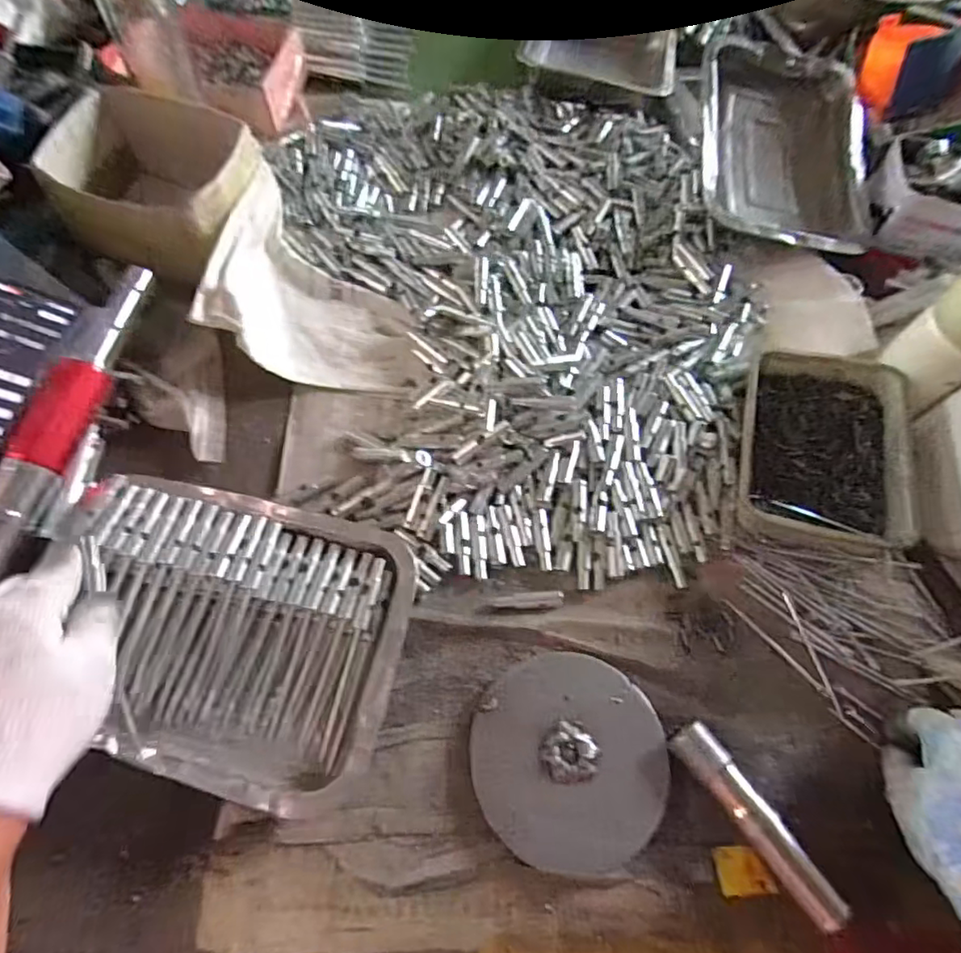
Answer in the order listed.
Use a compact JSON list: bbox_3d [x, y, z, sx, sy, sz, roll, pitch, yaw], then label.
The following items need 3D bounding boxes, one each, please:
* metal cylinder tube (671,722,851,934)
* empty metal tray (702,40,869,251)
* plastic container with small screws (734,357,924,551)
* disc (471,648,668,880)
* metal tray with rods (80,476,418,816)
[{"bbox_3d":[0.169,0.212,0.359,0.023,0.029,0.121,-32,68,-15],"label":"metal cylinder tube"},{"bbox_3d":[0.325,-0.353,0.611,0.180,0.062,0.242,5,64,2],"label":"empty metal tray"},{"bbox_3d":[0.281,-0.025,0.479,0.123,0.040,0.177,14,65,7],"label":"plastic container with small screws"},{"bbox_3d":[0.058,0.180,0.373,0.123,0.009,0.123,0,64,0],"label":"disc"},{"bbox_3d":[-0.174,0.102,0.393,0.244,0.038,0.186,11,64,5],"label":"metal tray with rods"}]

